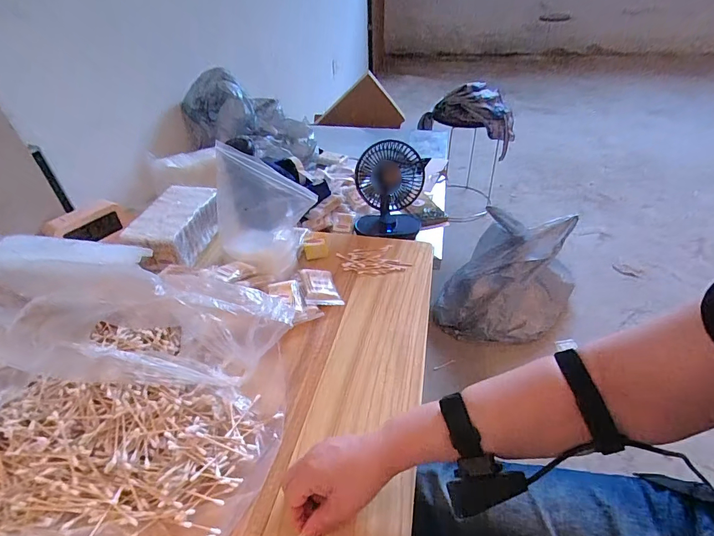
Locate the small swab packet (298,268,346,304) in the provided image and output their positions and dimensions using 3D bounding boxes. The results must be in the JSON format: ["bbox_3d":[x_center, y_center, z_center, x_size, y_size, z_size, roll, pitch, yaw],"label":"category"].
[{"bbox_3d":[-0.064,0.033,0.679,0.061,0.021,0.088,-6,41,-15],"label":"small swab packet"}]

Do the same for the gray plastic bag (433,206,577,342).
[{"bbox_3d":[0.486,0.034,1.223,0.409,0.341,0.304,12,41,17],"label":"gray plastic bag"}]

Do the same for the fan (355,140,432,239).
[{"bbox_3d":[0.076,-0.198,0.900,0.150,0.194,0.185,5,40,9],"label":"fan"}]

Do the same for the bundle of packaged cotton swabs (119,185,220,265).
[{"bbox_3d":[-0.371,-0.088,0.796,0.128,0.071,0.205,7,40,8],"label":"bundle of packaged cotton swabs"}]

